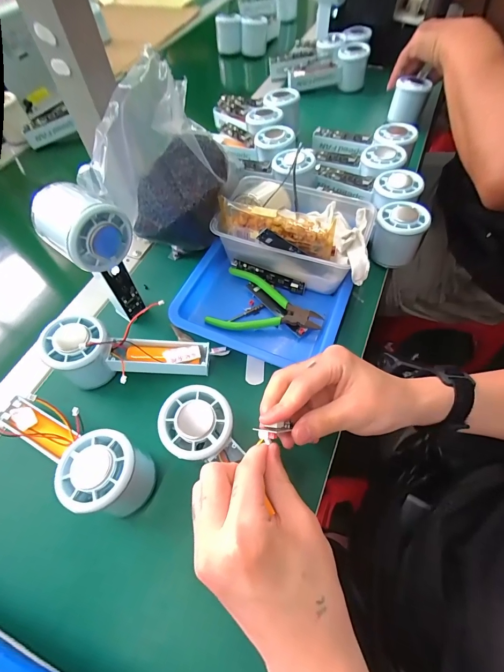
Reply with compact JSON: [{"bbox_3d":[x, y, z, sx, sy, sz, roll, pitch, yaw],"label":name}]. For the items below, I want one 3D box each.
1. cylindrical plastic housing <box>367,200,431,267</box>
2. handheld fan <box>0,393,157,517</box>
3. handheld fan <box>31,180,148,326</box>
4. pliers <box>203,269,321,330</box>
[{"bbox_3d":[0.174,-0.122,0.388,0.054,0.056,0.053,-1,59,2],"label":"cylindrical plastic housing"},{"bbox_3d":[-0.151,0.091,0.271,0.156,0.051,0.053,26,64,17],"label":"handheld fan"},{"bbox_3d":[-0.144,-0.070,0.315,0.064,0.137,0.058,35,67,21],"label":"handheld fan"},{"bbox_3d":[0.015,-0.029,0.357,0.117,0.012,0.074,21,62,15],"label":"pliers"}]

